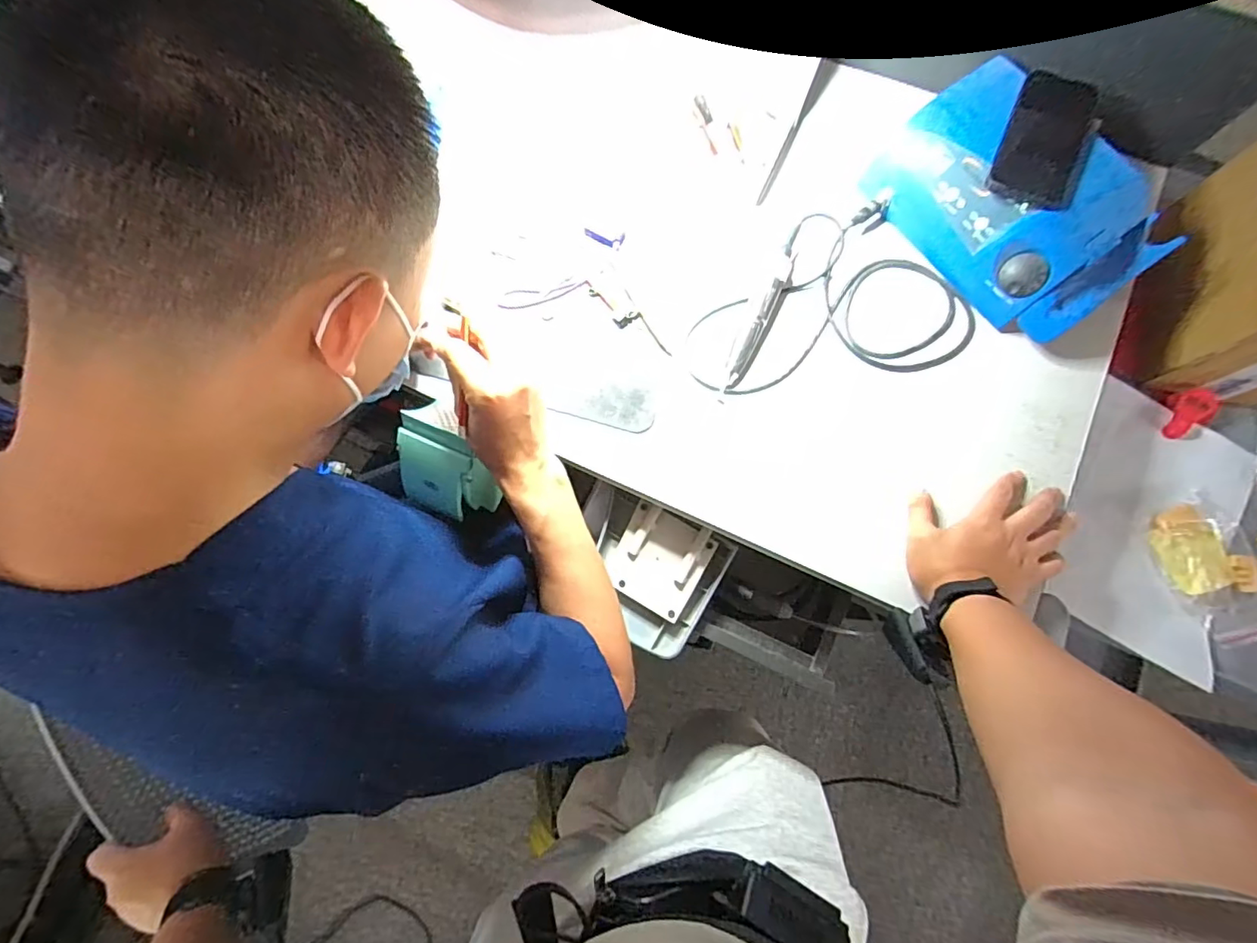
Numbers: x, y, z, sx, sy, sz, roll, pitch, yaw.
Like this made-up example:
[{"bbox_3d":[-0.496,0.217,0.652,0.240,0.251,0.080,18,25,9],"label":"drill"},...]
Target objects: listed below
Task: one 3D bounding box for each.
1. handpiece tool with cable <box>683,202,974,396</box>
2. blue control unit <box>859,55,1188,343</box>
[{"bbox_3d":[0.212,-0.187,0.585,0.310,0.026,0.186,-11,76,-1],"label":"handpiece tool with cable"},{"bbox_3d":[0.418,-0.290,0.579,0.189,0.083,0.269,-35,78,-7],"label":"blue control unit"}]

